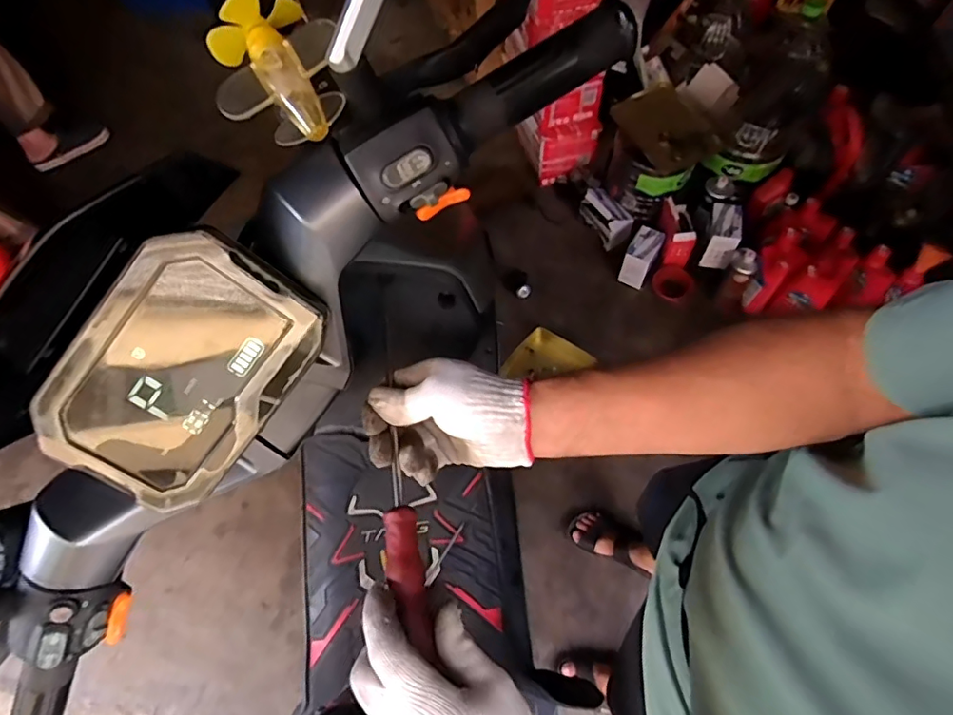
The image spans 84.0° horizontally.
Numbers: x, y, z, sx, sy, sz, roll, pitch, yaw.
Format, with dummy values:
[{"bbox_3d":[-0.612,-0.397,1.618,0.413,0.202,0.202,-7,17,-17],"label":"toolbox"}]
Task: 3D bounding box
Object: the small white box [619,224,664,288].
[{"bbox_3d":[0.509,-0.304,1.644,0.083,0.142,0.136,26,68,15],"label":"small white box"}]

